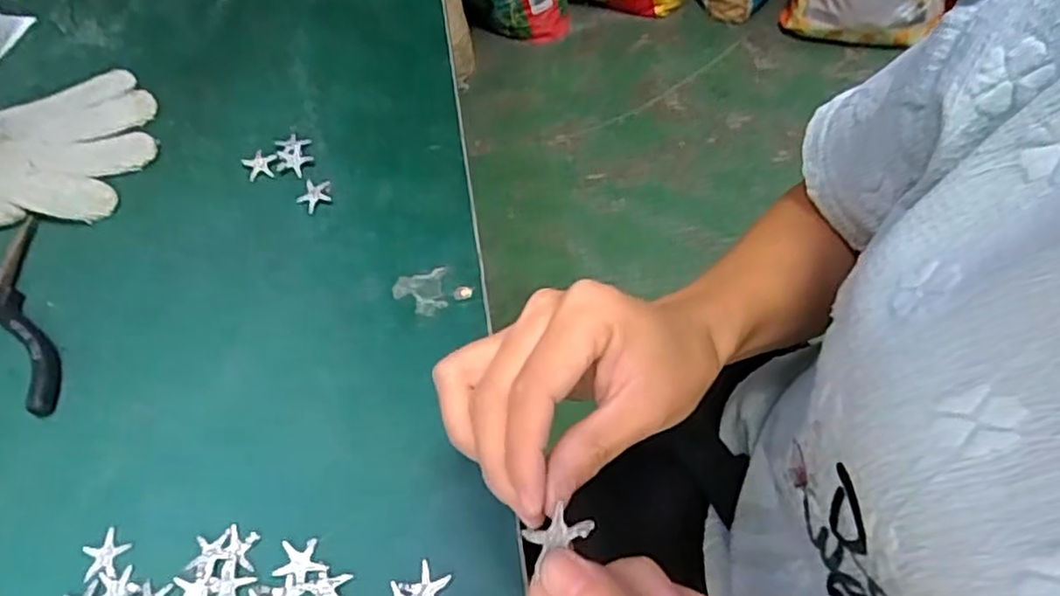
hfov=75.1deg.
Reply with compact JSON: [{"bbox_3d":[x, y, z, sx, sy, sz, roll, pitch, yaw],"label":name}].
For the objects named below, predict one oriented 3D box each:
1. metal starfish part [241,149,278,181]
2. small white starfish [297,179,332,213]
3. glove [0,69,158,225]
[{"bbox_3d":[-0.180,-0.090,0.462,0.022,0.004,0.023,-28,60,-13],"label":"metal starfish part"},{"bbox_3d":[-0.140,-0.068,0.447,0.024,0.004,0.022,37,68,24],"label":"small white starfish"},{"bbox_3d":[-0.363,-0.106,0.478,0.200,0.022,0.137,-5,58,1],"label":"glove"}]

